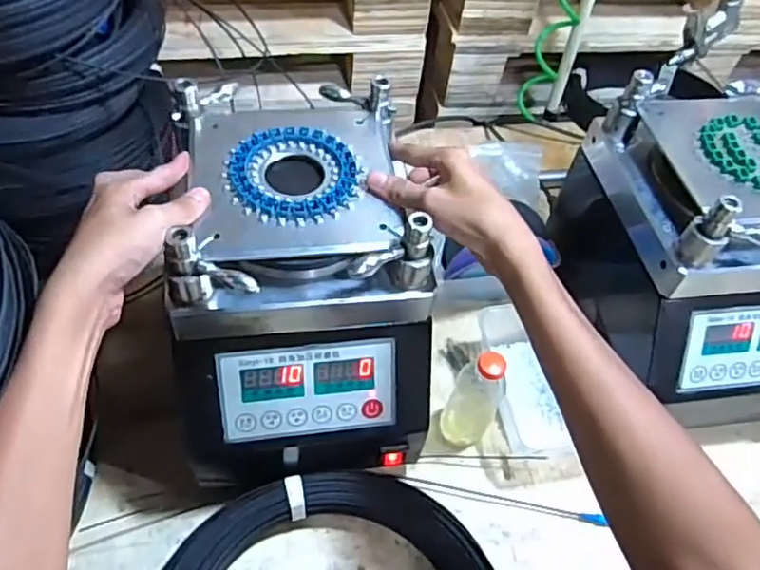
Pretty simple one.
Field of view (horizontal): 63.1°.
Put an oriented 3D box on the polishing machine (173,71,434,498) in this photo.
[{"bbox_3d":[-0.070,0.006,0.583,0.210,0.253,0.268,-2,54,-7],"label":"polishing machine"}]

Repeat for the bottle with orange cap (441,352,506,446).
[{"bbox_3d":[0.100,0.111,0.635,0.049,0.131,0.056,27,56,14],"label":"bottle with orange cap"}]

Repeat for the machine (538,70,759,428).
[{"bbox_3d":[0.348,-0.027,0.676,0.220,0.270,0.285,-3,54,-8],"label":"machine"}]

